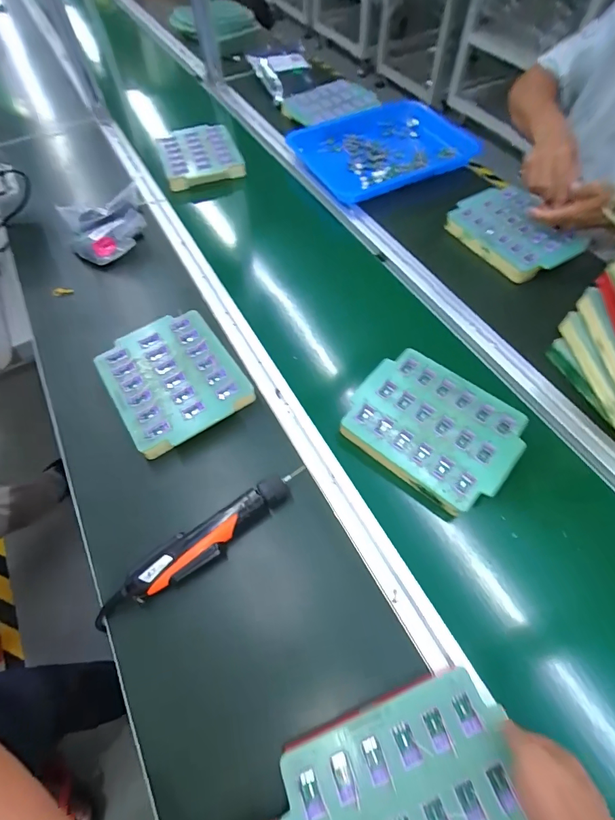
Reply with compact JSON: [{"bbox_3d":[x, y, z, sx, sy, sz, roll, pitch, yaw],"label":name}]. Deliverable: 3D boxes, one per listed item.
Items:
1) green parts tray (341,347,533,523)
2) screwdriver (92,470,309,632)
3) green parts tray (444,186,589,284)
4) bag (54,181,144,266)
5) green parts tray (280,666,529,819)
[{"bbox_3d":[0.177,0.022,0.562,0.227,0.031,0.178,37,67,22],"label":"green parts tray"},{"bbox_3d":[-0.124,0.159,0.478,0.276,0.035,0.043,-32,62,-16],"label":"screwdriver"},{"bbox_3d":[0.401,-0.347,0.753,0.171,0.050,0.225,-30,62,-15],"label":"green parts tray"},{"bbox_3d":[-0.401,-0.372,0.789,0.161,0.072,0.143,-25,61,-12],"label":"bag"},{"bbox_3d":[0.093,0.362,0.339,0.205,0.013,0.180,-20,60,-9],"label":"green parts tray"}]

